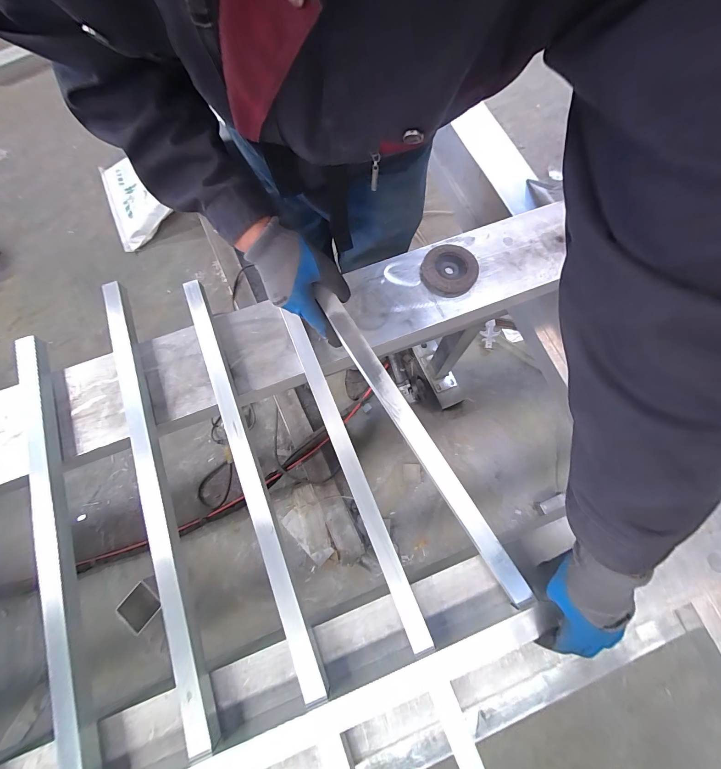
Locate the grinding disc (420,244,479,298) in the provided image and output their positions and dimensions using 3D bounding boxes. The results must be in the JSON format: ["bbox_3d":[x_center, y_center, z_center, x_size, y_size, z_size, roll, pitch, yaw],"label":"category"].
[{"bbox_3d":[0.158,-0.200,0.578,0.097,0.017,0.095,0,73,0],"label":"grinding disc"}]

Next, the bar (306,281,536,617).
[{"bbox_3d":[0.078,0.072,0.414,0.025,0.015,0.455,-32,86,-9],"label":"bar"}]

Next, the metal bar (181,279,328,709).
[{"bbox_3d":[-0.170,0.103,0.479,0.029,0.035,0.607,-22,74,-6],"label":"metal bar"}]

